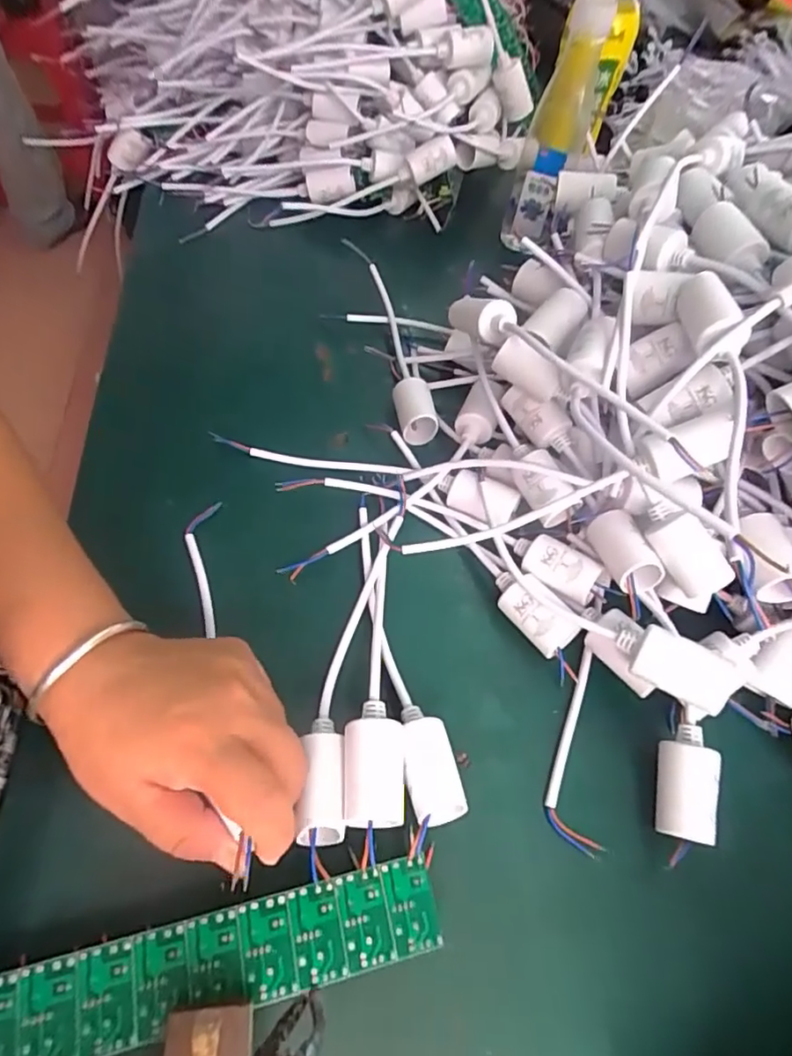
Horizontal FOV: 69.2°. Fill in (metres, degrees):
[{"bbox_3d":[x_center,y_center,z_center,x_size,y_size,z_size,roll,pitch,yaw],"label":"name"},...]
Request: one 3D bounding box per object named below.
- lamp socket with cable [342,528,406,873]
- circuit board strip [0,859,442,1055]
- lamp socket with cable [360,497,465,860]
[{"bbox_3d":[-0.009,0.074,0.298,0.027,0.032,0.170,4,55,-4],"label":"lamp socket with cable"},{"bbox_3d":[-0.082,0.177,0.228,0.200,0.004,0.035,-9,66,-13],"label":"circuit board strip"},{"bbox_3d":[0.002,0.067,0.320,0.028,0.031,0.200,-6,57,-10],"label":"lamp socket with cable"}]

